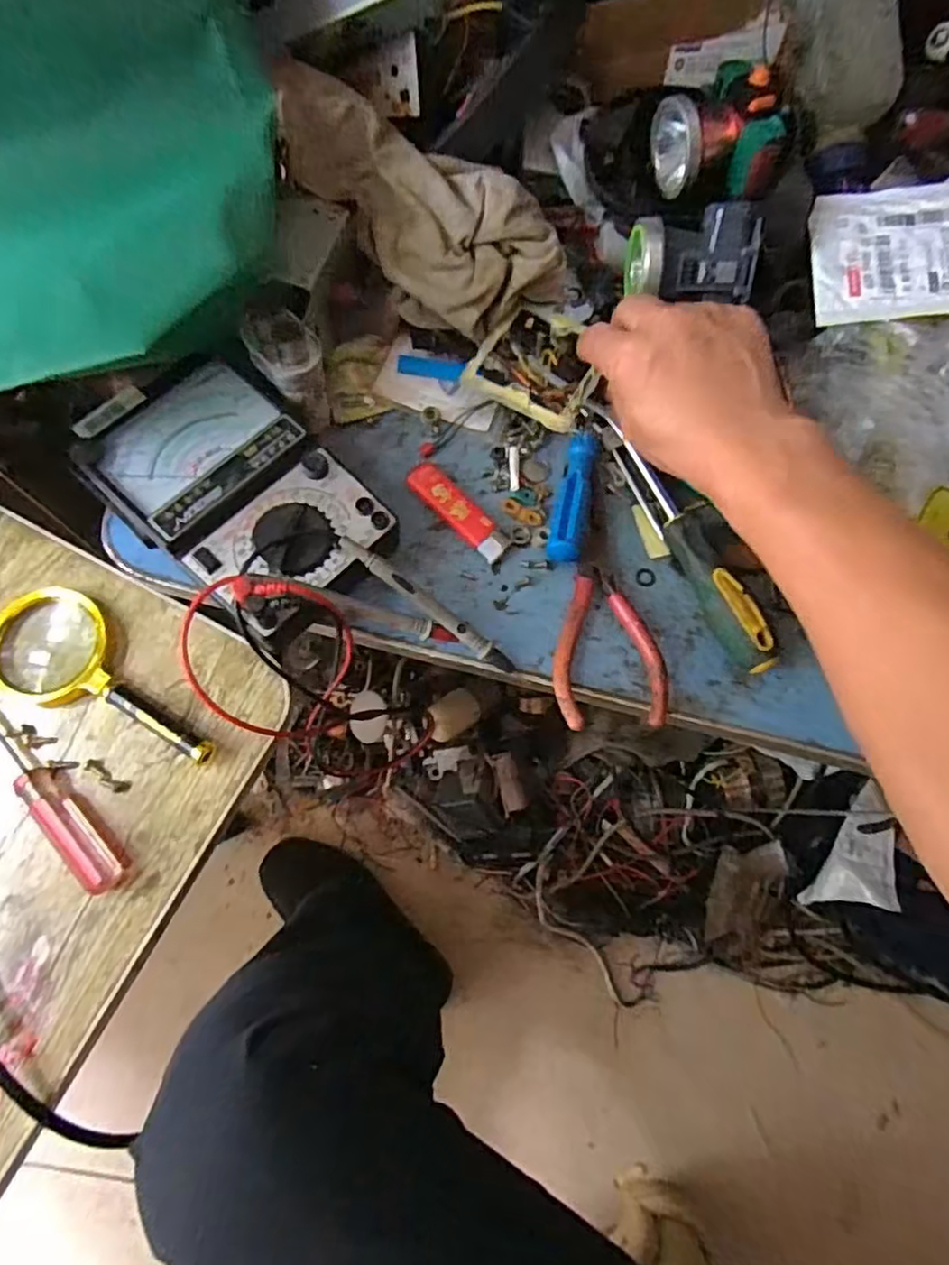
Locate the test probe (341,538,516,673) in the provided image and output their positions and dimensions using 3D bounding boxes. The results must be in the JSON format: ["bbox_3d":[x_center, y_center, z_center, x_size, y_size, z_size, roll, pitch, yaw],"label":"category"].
[{"bbox_3d":[-0.027,-0.015,0.398,0.124,0.016,0.014,38,78,-12],"label":"test probe"}]

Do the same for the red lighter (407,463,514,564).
[{"bbox_3d":[-0.010,-0.080,0.438,0.080,0.013,0.023,43,74,9],"label":"red lighter"}]

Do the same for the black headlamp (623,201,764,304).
[{"bbox_3d":[0.146,-0.250,0.447,0.083,0.055,0.053,3,73,-4],"label":"black headlamp"}]

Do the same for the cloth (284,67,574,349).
[{"bbox_3d":[-0.038,-0.280,0.435,0.211,0.068,0.097,36,78,-5],"label":"cloth"}]

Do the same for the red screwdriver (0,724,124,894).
[{"bbox_3d":[-0.248,0.071,0.360,0.016,0.017,0.169,-42,80,-15],"label":"red screwdriver"}]

